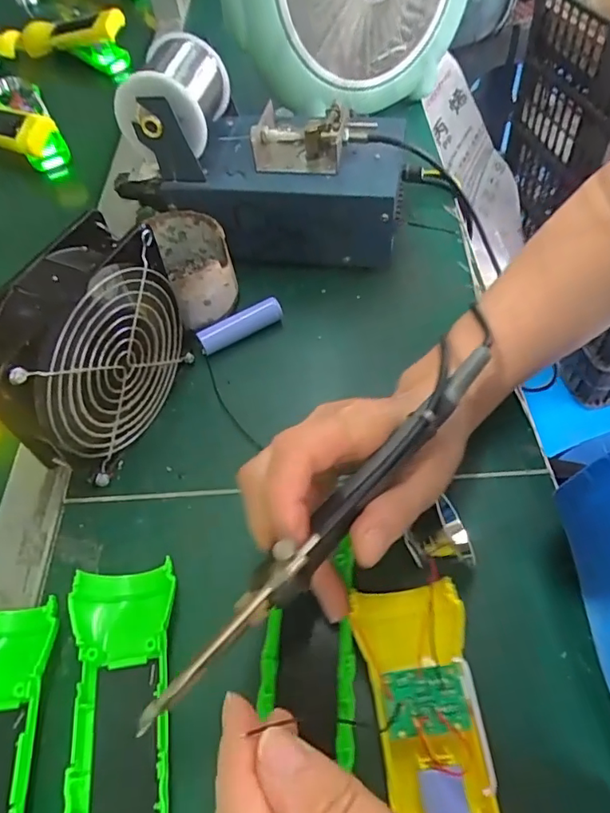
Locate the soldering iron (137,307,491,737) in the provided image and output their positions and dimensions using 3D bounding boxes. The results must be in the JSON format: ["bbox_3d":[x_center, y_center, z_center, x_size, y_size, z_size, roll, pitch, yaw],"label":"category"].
[{"bbox_3d":[0.012,0.046,0.212,0.022,0.031,0.198,38,74,26],"label":"soldering iron"}]

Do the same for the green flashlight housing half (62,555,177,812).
[{"bbox_3d":[-0.082,0.154,0.238,0.046,0.023,0.161,-11,54,-3],"label":"green flashlight housing half"}]

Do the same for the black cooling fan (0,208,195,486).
[{"bbox_3d":[-0.123,-0.027,0.311,0.047,0.121,0.121,21,59,18],"label":"black cooling fan"}]

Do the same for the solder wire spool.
[{"bbox_3d":[-0.097,-0.224,0.379,0.074,0.054,0.084,11,56,12],"label":"solder wire spool"}]

